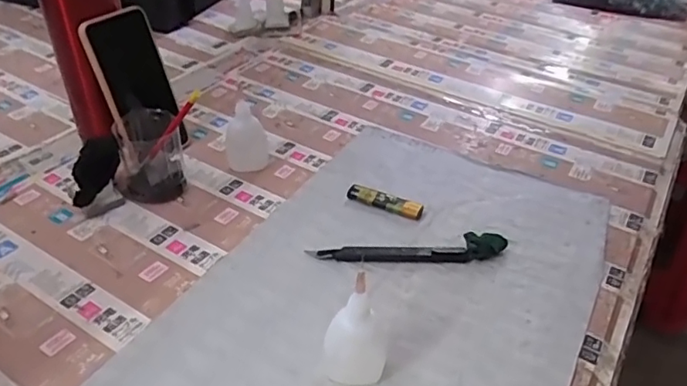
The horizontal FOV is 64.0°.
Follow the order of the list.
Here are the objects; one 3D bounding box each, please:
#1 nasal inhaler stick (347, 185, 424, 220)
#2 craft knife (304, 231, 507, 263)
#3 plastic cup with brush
[{"bbox_3d":[0.043,0.009,0.578,0.081,0.018,0.017,21,40,22],"label":"nasal inhaler stick"},{"bbox_3d":[0.063,0.053,0.521,0.185,0.020,0.026,-1,37,-6],"label":"craft knife"},{"bbox_3d":[-0.194,-0.058,0.567,0.095,0.117,0.076,-4,37,-10],"label":"plastic cup with brush"}]

